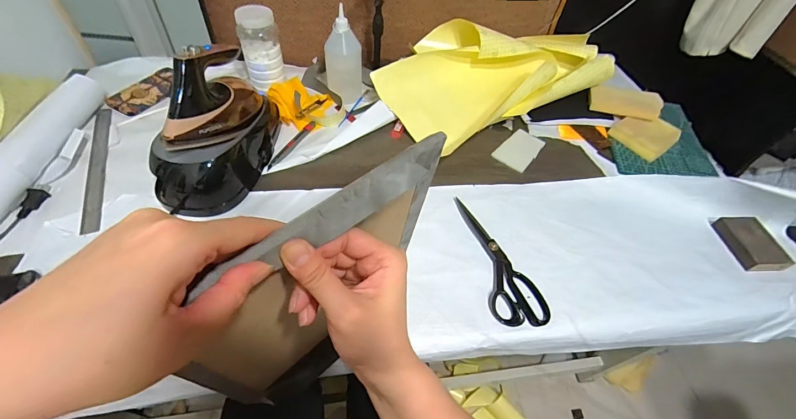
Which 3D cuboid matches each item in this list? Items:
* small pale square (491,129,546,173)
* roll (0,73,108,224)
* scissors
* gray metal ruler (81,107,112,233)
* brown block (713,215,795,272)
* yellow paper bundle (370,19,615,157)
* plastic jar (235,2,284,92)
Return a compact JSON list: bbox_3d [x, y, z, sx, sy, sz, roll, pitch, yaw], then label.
[{"bbox_3d":[0.260,-0.128,0.738,0.072,0.007,0.117,38,58,21],"label":"small pale square"},{"bbox_3d":[-0.624,-0.115,0.600,0.050,0.058,0.358,4,52,-3],"label":"roll"},{"bbox_3d":[0.165,0.073,0.566,0.081,0.015,0.235,-3,53,-8],"label":"scissors"},{"bbox_3d":[-0.544,-0.080,0.627,0.028,0.010,0.314,-15,56,-17],"label":"gray metal ruler"},{"bbox_3d":[0.618,0.057,0.605,0.072,0.027,0.103,-2,53,-8],"label":"brown block"},{"bbox_3d":[0.206,-0.330,0.819,0.531,0.123,0.307,-23,58,-22],"label":"yellow paper bundle"},{"bbox_3d":[-0.287,-0.335,0.721,0.063,0.148,0.070,31,56,17],"label":"plastic jar"}]

